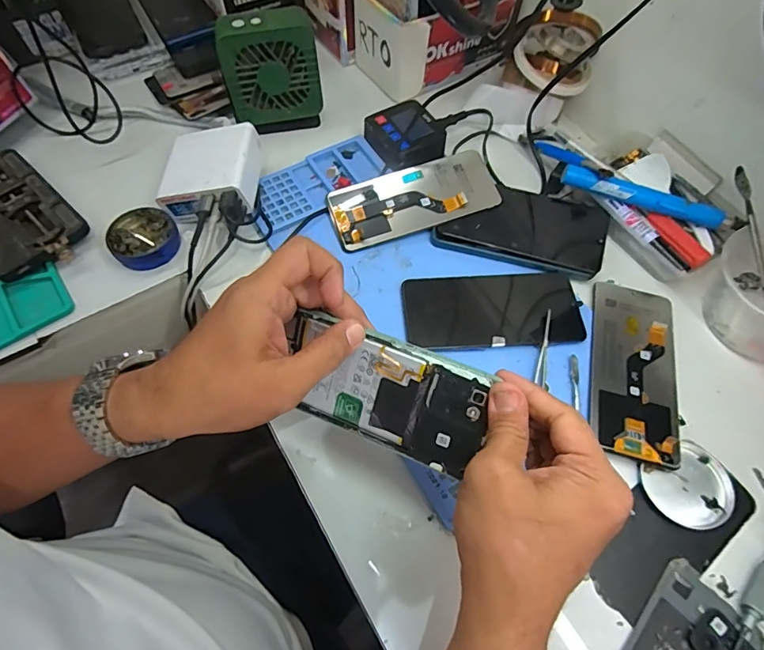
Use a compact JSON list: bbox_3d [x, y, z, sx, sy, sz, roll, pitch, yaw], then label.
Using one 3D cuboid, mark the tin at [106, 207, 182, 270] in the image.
[{"bbox_3d":[-0.231,-0.083,0.444,0.062,0.022,0.058,1,62,-1],"label":"tin"}]

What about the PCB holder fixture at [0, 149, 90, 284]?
[{"bbox_3d":[-0.360,-0.106,0.444,0.165,0.027,0.089,38,68,17],"label":"PCB holder fixture"}]

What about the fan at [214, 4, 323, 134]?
[{"bbox_3d":[-0.116,-0.265,0.484,0.098,0.116,0.036,-10,63,-7],"label":"fan"}]

